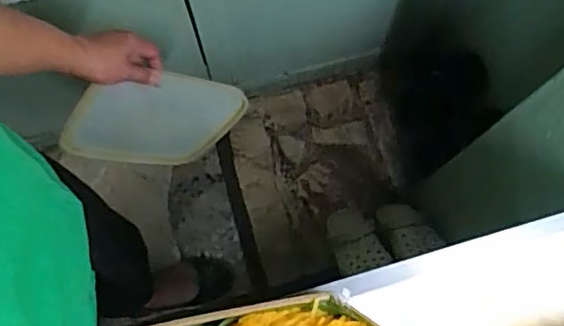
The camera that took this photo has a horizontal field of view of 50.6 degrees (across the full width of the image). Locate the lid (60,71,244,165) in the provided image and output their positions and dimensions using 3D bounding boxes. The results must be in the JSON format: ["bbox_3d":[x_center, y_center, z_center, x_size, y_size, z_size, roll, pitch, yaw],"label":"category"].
[{"bbox_3d":[-0.177,-0.050,0.799,0.205,0.201,0.023,9,57,-38],"label":"lid"}]

